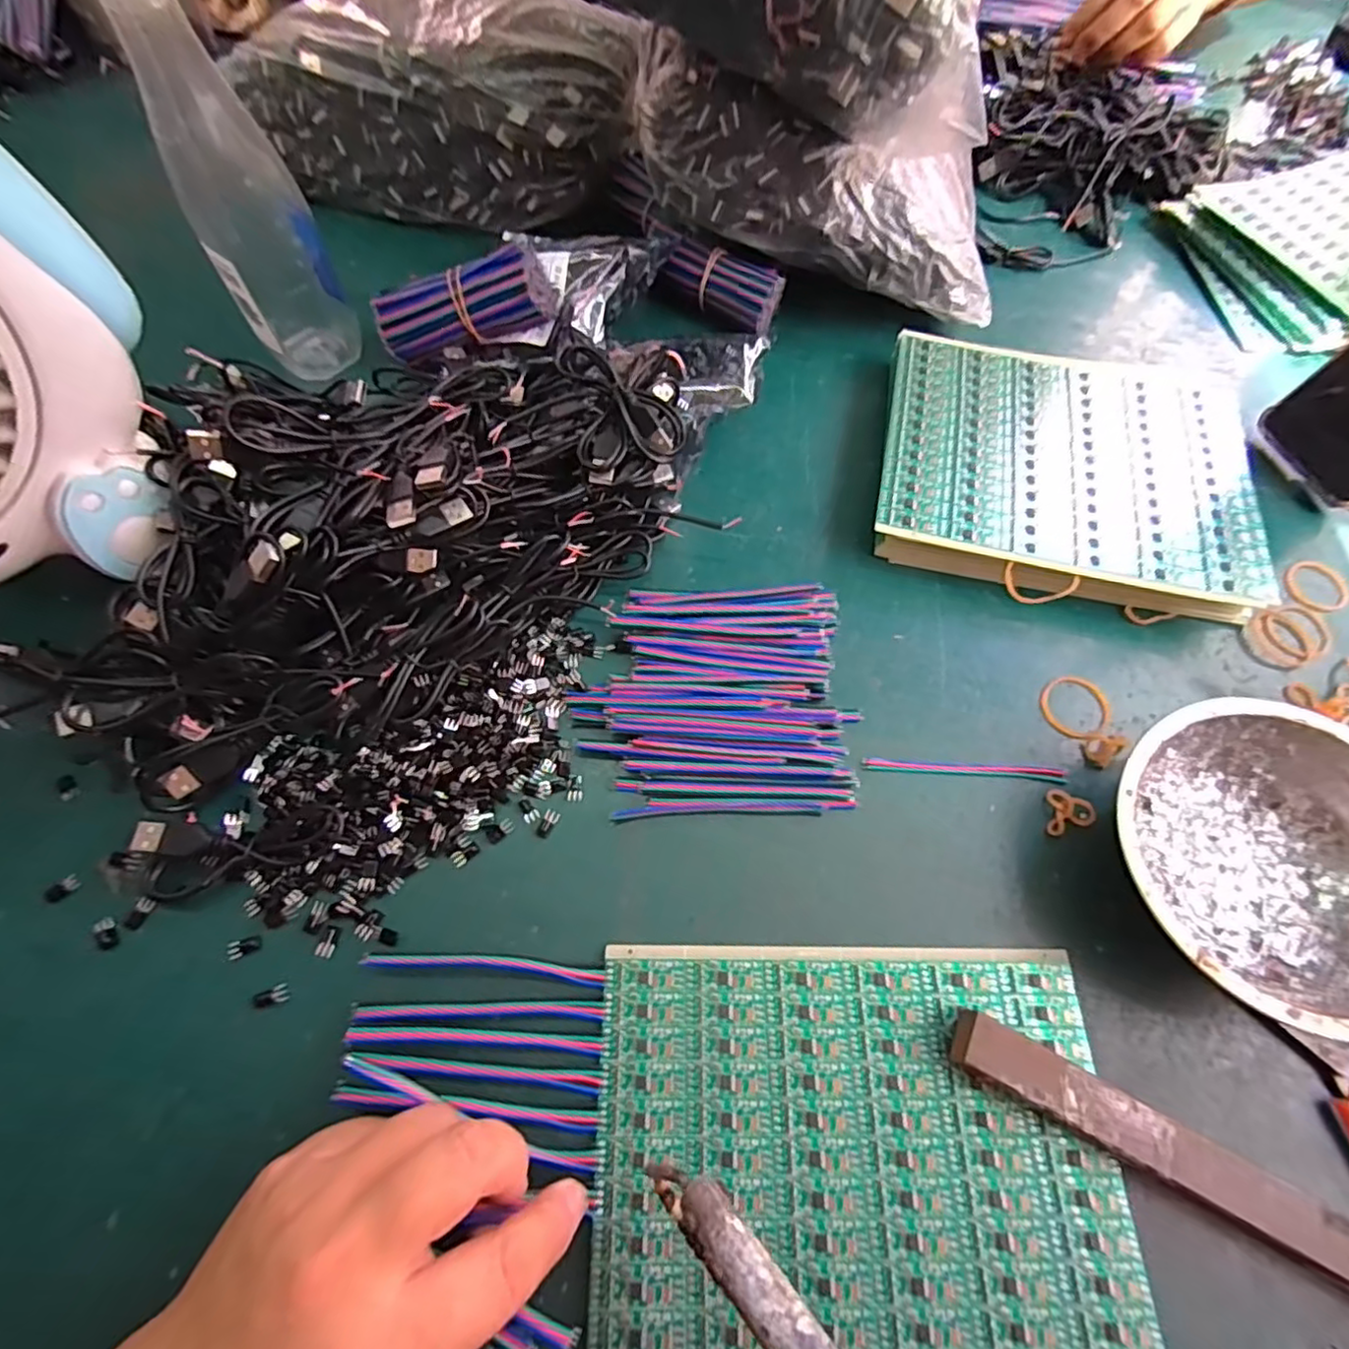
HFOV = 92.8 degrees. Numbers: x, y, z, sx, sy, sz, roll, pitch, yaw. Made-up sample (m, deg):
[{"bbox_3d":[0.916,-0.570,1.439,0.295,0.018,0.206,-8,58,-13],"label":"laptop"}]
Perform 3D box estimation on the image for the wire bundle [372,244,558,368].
[{"bbox_3d":[-0.127,-0.221,0.390,0.100,0.038,0.029,-11,64,10],"label":"wire bundle"}]

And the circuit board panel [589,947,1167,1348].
[{"bbox_3d":[0.069,0.188,0.232,0.191,0.005,0.161,1,64,-2],"label":"circuit board panel"}]

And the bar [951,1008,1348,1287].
[{"bbox_3d":[0.206,0.188,0.230,0.211,0.019,0.021,26,66,10],"label":"bar"}]

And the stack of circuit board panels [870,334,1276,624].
[{"bbox_3d":[0.224,-0.119,0.377,0.203,0.029,0.176,12,64,3],"label":"stack of circuit board panels"}]

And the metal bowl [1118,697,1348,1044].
[{"bbox_3d":[0.246,0.078,0.271,0.122,0.045,0.125,1,64,-2],"label":"metal bowl"}]

